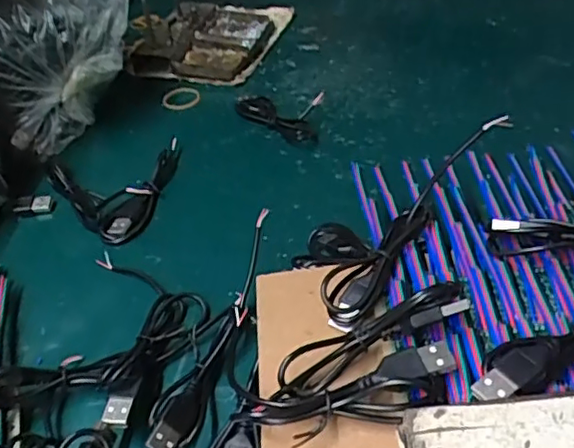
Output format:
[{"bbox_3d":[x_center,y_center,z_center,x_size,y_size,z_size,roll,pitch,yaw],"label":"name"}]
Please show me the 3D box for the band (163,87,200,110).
[{"bbox_3d":[-0.091,-0.108,0.520,0.032,0.004,0.036,-13,41,-7],"label":"band"}]

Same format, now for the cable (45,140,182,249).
[{"bbox_3d":[-0.118,-0.023,0.420,0.093,0.018,0.094,-14,41,-8],"label":"cable"}]

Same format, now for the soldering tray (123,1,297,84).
[{"bbox_3d":[-0.078,-0.186,0.584,0.126,0.032,0.147,7,43,16],"label":"soldering tray"}]

